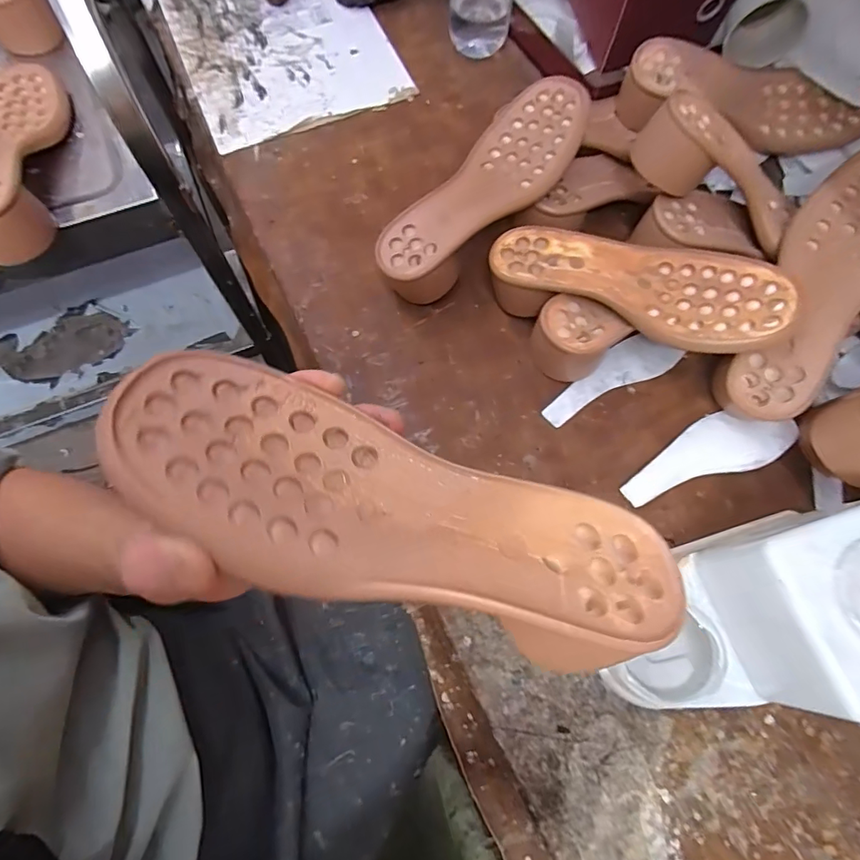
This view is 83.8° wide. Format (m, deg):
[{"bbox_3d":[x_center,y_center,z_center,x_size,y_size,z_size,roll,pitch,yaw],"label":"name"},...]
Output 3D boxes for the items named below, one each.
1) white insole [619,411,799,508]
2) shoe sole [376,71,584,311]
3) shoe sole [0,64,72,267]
[{"bbox_3d":[0.236,0.017,0.409,0.165,0.009,0.052,-16,71,-6],"label":"white insole"},{"bbox_3d":[0.053,-0.215,0.449,0.093,0.081,0.241,37,74,11],"label":"shoe sole"},{"bbox_3d":[-0.387,-0.264,0.437,0.090,0.045,0.241,-17,72,-7],"label":"shoe sole"}]

